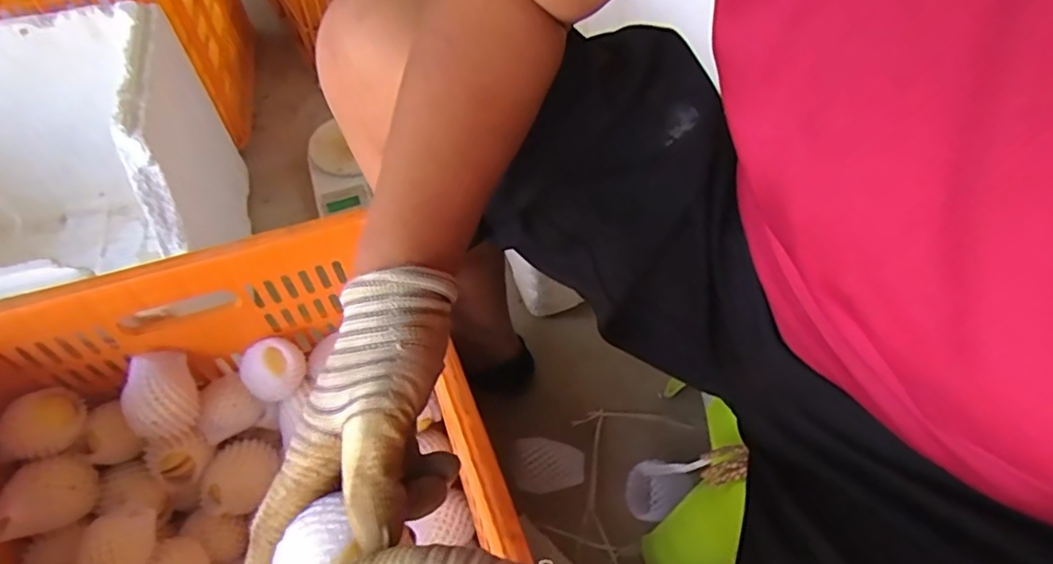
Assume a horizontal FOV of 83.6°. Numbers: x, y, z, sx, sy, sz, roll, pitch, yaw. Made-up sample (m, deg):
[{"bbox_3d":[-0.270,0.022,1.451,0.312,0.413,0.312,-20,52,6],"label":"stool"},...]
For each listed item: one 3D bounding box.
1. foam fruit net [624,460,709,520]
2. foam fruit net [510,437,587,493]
[{"bbox_3d":[0.139,0.207,0.608,0.036,0.123,0.053,15,49,-21],"label":"foam fruit net"},{"bbox_3d":[0.024,0.207,0.663,0.082,0.032,0.054,-6,53,-5],"label":"foam fruit net"}]

